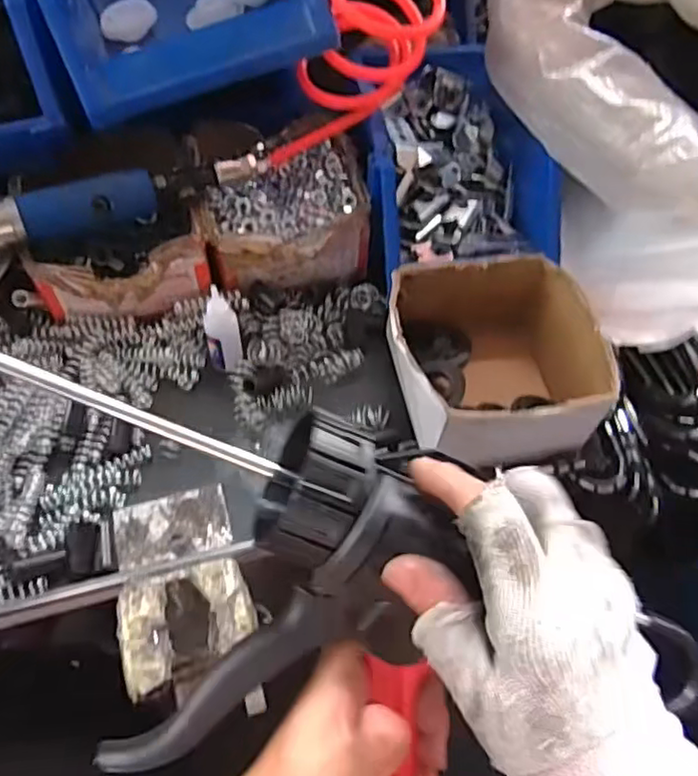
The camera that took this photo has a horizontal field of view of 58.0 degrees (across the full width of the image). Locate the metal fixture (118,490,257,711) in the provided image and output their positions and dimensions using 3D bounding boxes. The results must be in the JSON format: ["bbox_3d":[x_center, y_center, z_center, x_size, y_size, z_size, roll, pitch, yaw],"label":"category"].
[{"bbox_3d":[-0.105,0.121,0.396,0.075,0.026,0.130,-14,57,-14],"label":"metal fixture"}]

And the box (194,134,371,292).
[{"bbox_3d":[-0.059,-0.157,0.554,0.138,0.060,0.134,-9,56,-10],"label":"box"}]

